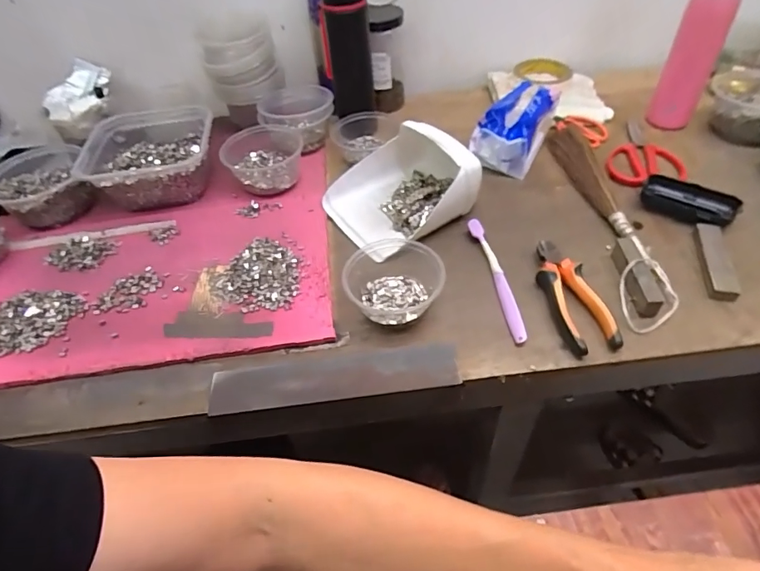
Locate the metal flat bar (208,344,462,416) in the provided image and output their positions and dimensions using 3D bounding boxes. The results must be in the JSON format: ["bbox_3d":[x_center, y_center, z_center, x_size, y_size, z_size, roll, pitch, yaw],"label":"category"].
[{"bbox_3d":[-0.046,0.091,0.469,0.245,0.008,0.051,-8,46,-1],"label":"metal flat bar"}]

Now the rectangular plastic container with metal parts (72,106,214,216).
[{"bbox_3d":[-0.341,-0.185,0.686,0.194,0.079,0.165,-12,46,-6],"label":"rectangular plastic container with metal parts"}]

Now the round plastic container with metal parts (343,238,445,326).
[{"bbox_3d":[0.019,-0.007,0.529,0.104,0.047,0.116,9,48,14],"label":"round plastic container with metal parts"}]

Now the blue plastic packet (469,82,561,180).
[{"bbox_3d":[0.197,-0.241,0.694,0.091,0.087,0.149,20,51,23],"label":"blue plastic packet"}]

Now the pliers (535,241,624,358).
[{"bbox_3d":[0.208,0.007,0.515,0.052,0.025,0.149,-10,46,-4],"label":"pliers"}]

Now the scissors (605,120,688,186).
[{"bbox_3d":[0.395,-0.197,0.684,0.101,0.011,0.184,17,50,21],"label":"scissors"}]

